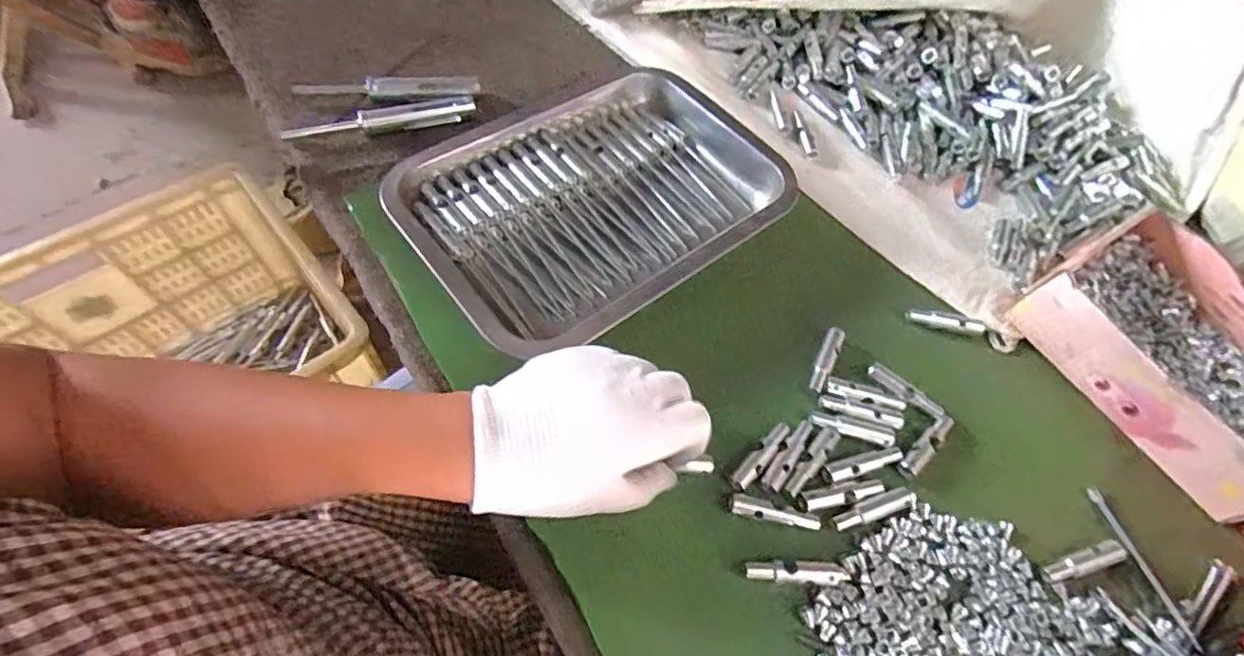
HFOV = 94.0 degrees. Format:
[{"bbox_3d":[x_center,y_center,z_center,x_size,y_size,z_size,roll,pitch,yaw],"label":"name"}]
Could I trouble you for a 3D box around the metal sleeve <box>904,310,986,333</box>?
[{"bbox_3d":[0.228,-0.005,0.410,0.052,0.008,0.009,14,60,5],"label":"metal sleeve"}]

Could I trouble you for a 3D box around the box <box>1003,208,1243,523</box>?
[{"bbox_3d":[0.380,0.012,0.385,0.144,0.049,0.169,-29,65,-18],"label":"box"}]

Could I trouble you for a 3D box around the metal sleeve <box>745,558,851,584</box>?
[{"bbox_3d":[0.095,0.132,0.315,0.057,0.007,0.011,4,60,-1],"label":"metal sleeve"}]

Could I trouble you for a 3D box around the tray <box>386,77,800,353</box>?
[{"bbox_3d":[-0.015,-0.091,0.416,0.256,0.045,0.185,-35,68,-21],"label":"tray"}]

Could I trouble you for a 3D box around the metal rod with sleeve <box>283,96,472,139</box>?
[{"bbox_3d":[-0.187,-0.164,0.452,0.141,0.012,0.014,-17,62,-13],"label":"metal rod with sleeve"}]

